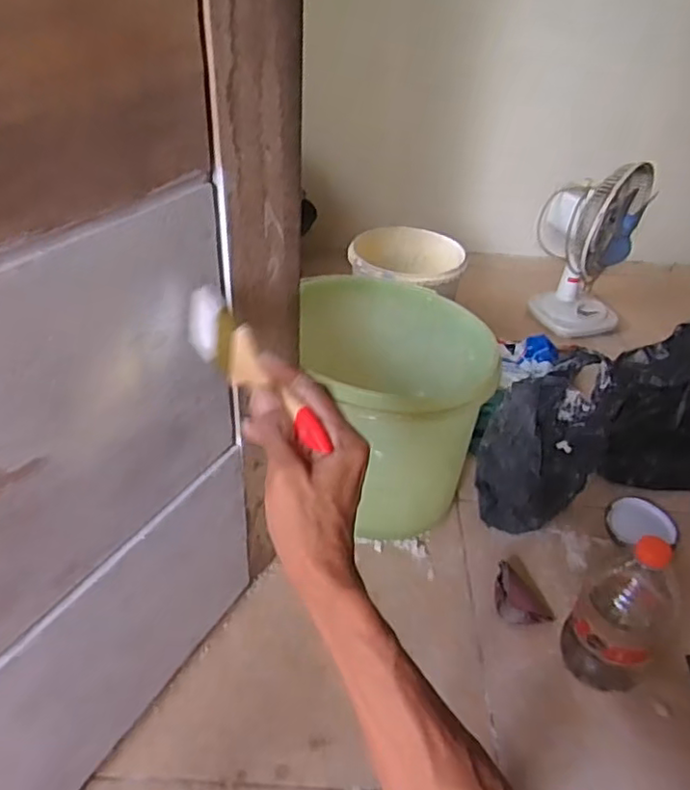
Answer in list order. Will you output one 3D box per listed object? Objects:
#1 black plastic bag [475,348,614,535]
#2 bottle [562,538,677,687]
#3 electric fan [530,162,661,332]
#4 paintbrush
[{"bbox_3d":[0.288,0.068,0.916,0.217,0.189,0.115,-24,45,-31],"label":"black plastic bag"},{"bbox_3d":[0.304,0.224,0.691,0.083,0.199,0.084,32,45,33],"label":"bottle"},{"bbox_3d":[0.493,-0.303,1.318,0.199,0.311,0.209,14,38,14],"label":"electric fan"},{"bbox_3d":[-0.066,-0.017,0.451,0.009,0.049,0.178,-7,39,-40],"label":"paintbrush"}]

